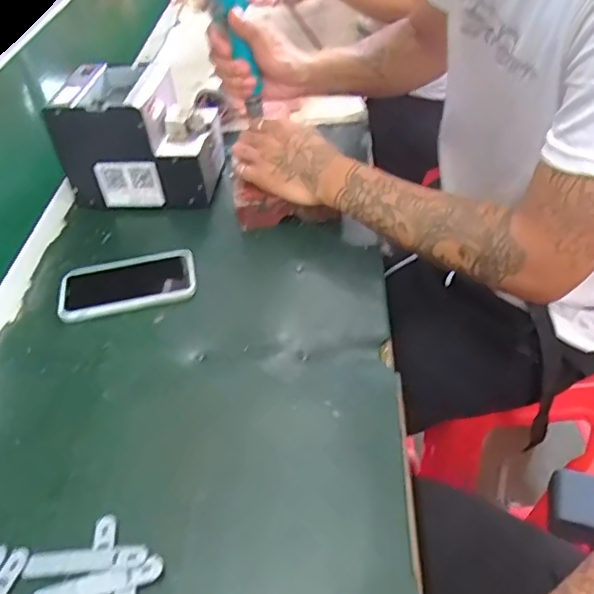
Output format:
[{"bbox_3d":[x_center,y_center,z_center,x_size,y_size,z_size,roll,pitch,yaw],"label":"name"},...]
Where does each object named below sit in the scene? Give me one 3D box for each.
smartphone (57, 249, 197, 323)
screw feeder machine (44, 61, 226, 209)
[{"bbox_3d":[-0.187,-0.015,0.634,0.146,0.007,0.085,-14,43,-7],"label":"smartphone"},{"bbox_3d":[-0.198,-0.210,0.740,0.177,0.145,0.133,0,43,8],"label":"screw feeder machine"}]

